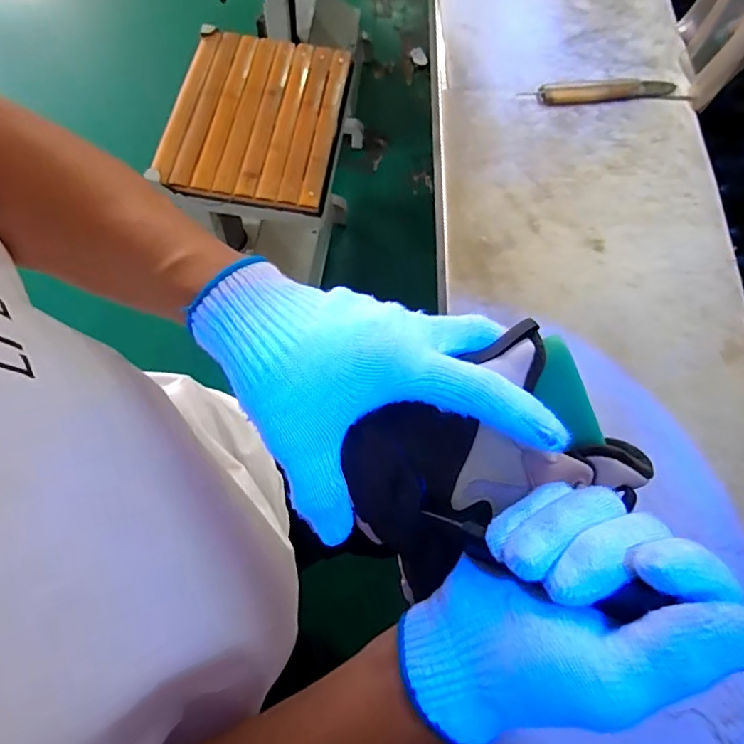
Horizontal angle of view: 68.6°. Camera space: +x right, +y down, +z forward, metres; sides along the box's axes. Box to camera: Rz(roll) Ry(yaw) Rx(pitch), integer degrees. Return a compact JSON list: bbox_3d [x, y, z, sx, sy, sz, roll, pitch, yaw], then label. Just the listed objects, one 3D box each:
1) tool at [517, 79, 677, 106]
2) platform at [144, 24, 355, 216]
[{"bbox_3d":[0.271,-0.330,0.635,0.185,0.016,0.029,-9,68,-6],"label":"tool"},{"bbox_3d":[-0.198,-0.442,0.952,0.285,0.031,0.372,10,67,2],"label":"platform"}]

